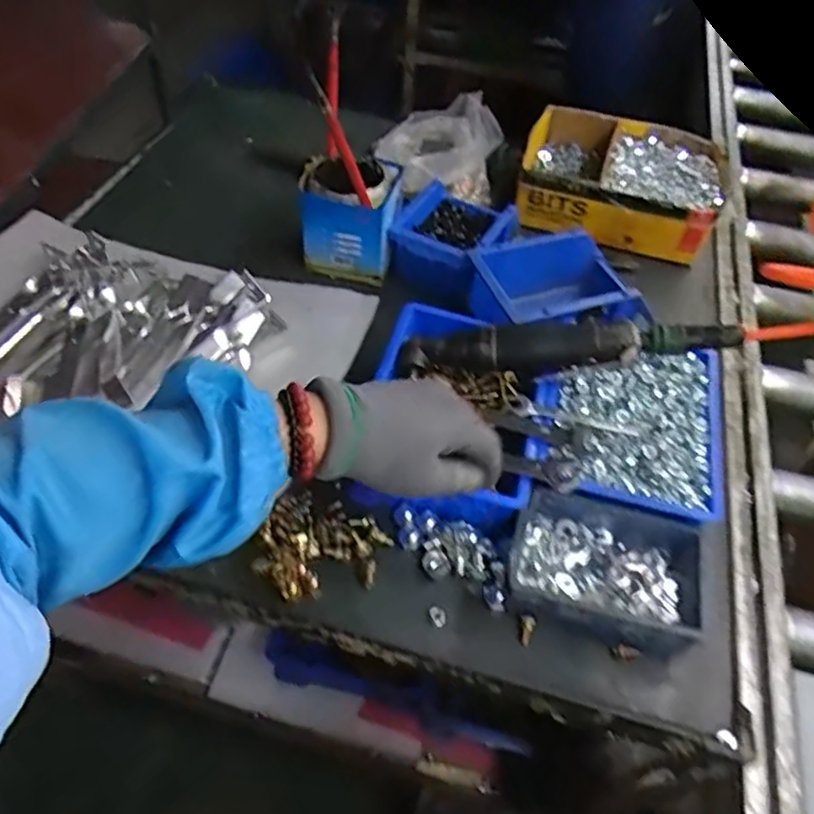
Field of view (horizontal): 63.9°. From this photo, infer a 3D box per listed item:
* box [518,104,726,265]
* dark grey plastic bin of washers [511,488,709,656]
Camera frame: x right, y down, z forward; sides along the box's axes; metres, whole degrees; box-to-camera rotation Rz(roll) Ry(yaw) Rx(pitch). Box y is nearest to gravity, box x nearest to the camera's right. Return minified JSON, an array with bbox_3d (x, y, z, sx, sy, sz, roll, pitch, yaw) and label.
[{"bbox_3d":[0.274,-0.294,0.848,0.236,0.073,0.211,18,51,9],"label":"box"},{"bbox_3d":[0.150,0.127,0.505,0.143,0.050,0.099,14,50,7],"label":"dark grey plastic bin of washers"}]

